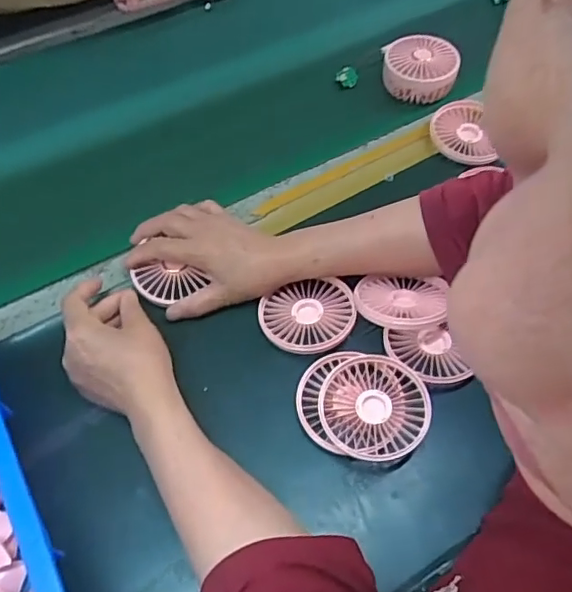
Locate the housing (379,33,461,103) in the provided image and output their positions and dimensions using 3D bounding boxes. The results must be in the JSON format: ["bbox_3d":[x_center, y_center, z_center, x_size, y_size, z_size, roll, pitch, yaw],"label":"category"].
[{"bbox_3d":[0.165,-0.278,0.686,0.092,0.040,0.079,1,56,3],"label":"housing"}]

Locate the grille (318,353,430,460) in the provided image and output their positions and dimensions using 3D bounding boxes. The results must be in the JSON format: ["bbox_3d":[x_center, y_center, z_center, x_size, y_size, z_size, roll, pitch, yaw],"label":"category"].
[{"bbox_3d":[0.073,0.093,0.466,0.086,0.018,0.087,-2,59,4],"label":"grille"}]

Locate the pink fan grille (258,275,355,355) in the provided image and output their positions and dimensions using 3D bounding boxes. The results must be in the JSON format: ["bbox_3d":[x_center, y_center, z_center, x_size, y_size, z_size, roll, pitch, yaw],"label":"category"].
[{"bbox_3d":[0.021,0.019,0.516,0.086,0.014,0.076,-19,57,-10],"label":"pink fan grille"}]

